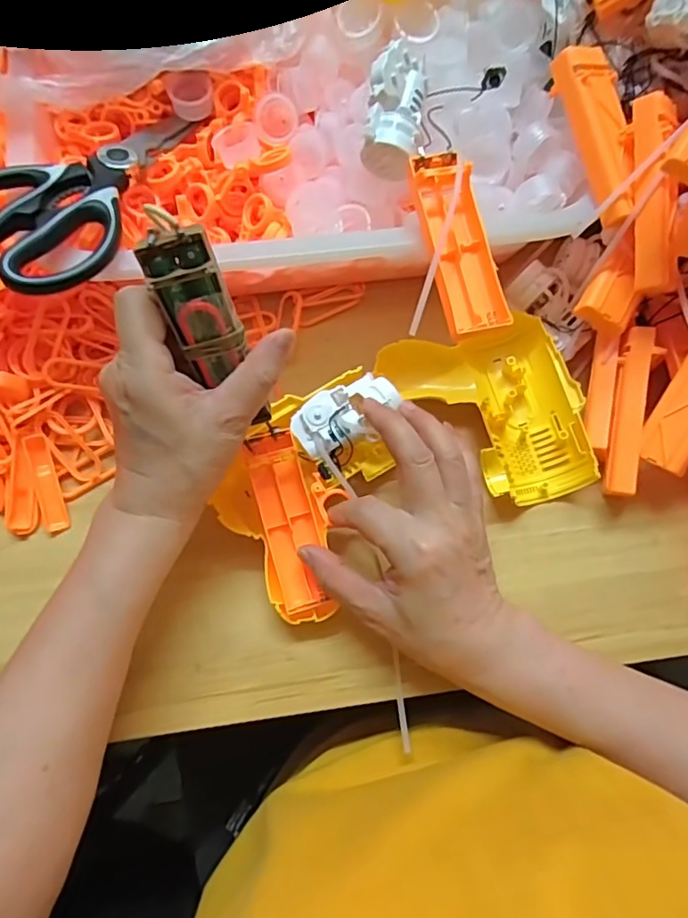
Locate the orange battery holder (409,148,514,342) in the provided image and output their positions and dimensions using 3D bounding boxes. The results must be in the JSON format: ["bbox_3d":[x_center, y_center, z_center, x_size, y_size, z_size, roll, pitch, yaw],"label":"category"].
[{"bbox_3d":[0.065,-0.123,0.317,0.034,0.028,0.107,-12,73,-5],"label":"orange battery holder"}]

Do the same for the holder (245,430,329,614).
[{"bbox_3d":[-0.035,0.038,0.346,0.032,0.022,0.108,-12,85,-5],"label":"holder"}]

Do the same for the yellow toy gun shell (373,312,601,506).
[{"bbox_3d":[0.098,-0.030,0.378,0.114,0.031,0.125,-14,74,-6],"label":"yellow toy gun shell"}]

